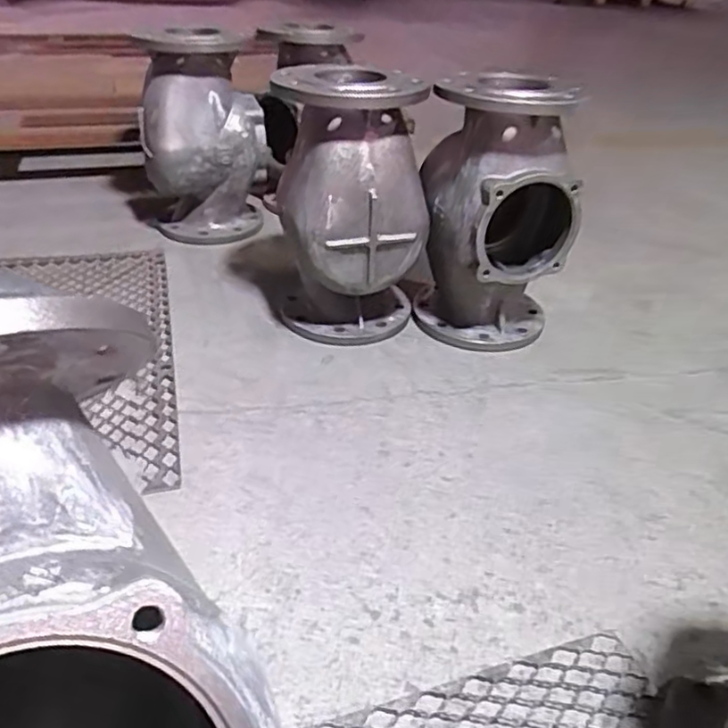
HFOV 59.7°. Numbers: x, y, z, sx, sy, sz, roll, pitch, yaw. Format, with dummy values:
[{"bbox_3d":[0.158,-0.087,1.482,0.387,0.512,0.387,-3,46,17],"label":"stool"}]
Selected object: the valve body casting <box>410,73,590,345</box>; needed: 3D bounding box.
[{"bbox_3d":[0.204,-0.230,0.962,0.219,0.379,0.269,11,35,11],"label":"valve body casting"}]

